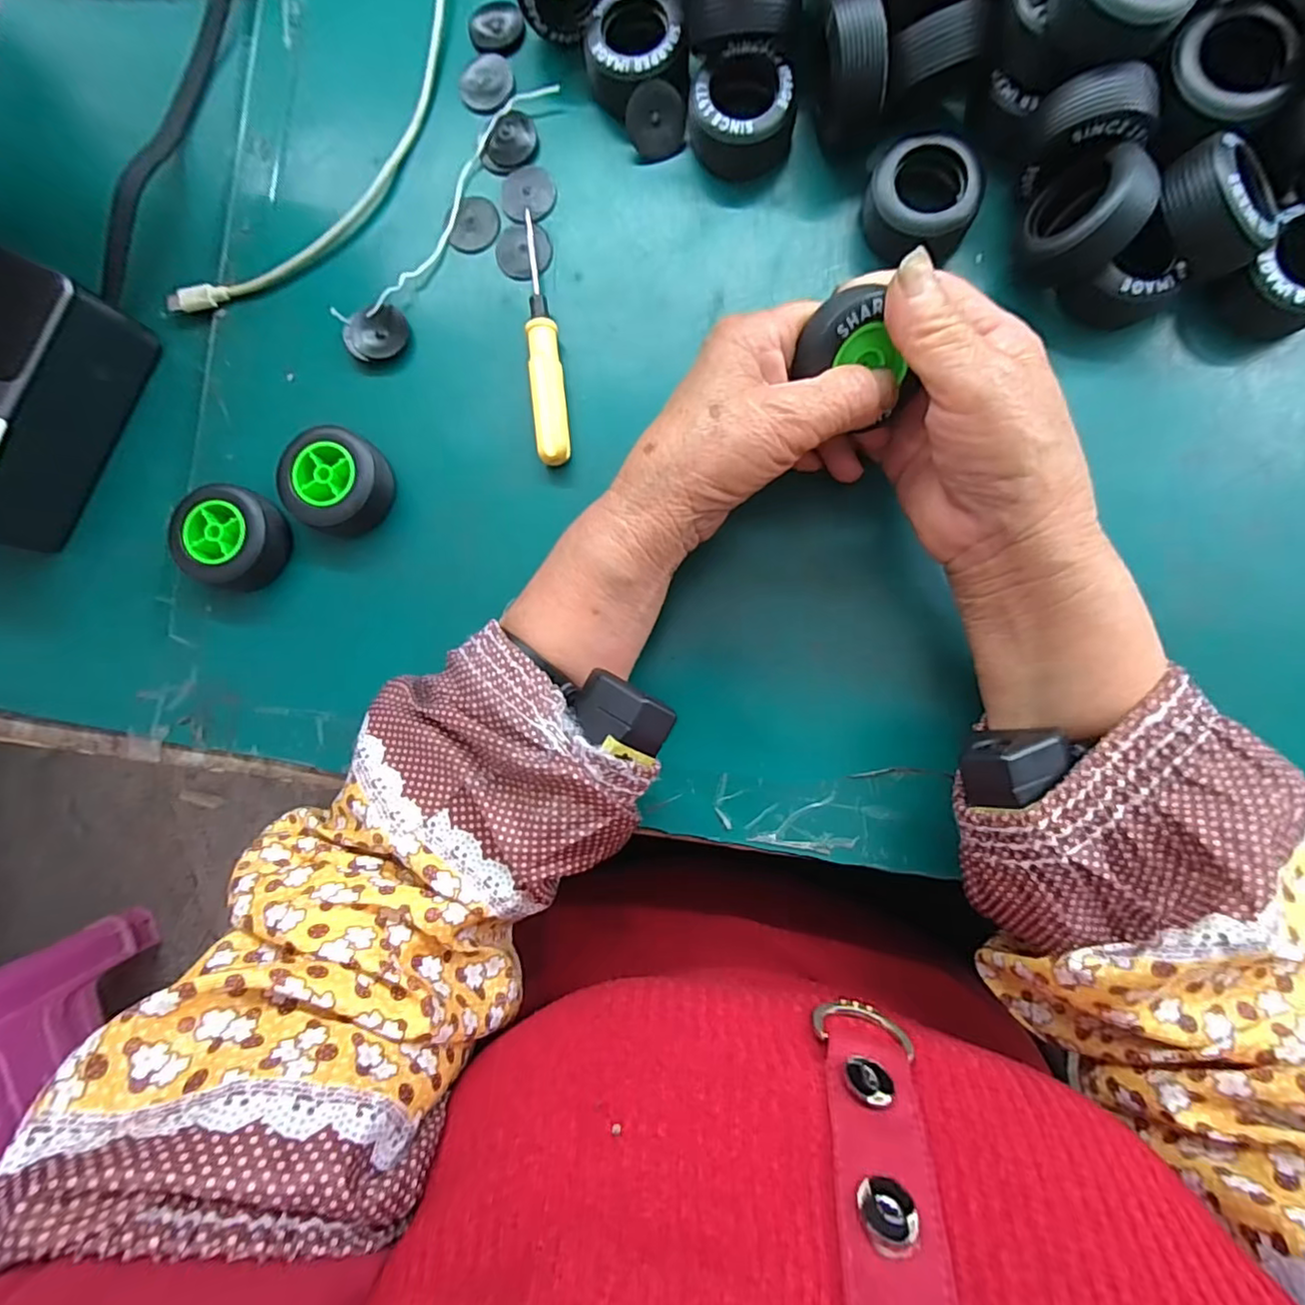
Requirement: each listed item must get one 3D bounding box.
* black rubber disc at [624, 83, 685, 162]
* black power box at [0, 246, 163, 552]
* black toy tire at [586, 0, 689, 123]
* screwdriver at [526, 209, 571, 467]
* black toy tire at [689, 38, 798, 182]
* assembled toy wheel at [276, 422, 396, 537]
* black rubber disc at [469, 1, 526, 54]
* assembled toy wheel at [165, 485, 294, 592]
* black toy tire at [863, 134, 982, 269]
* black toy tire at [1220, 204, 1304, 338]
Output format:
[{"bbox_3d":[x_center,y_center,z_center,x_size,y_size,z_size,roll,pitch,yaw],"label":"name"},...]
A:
[{"bbox_3d":[0.002,-0.257,0.281,0.028,0.027,0.004,-7,47,2],"label":"black rubber disc"},{"bbox_3d":[-0.305,-0.119,0.283,0.054,0.057,0.128,29,90,6],"label":"black power box"},{"bbox_3d":[-0.007,-0.287,0.282,0.045,0.024,0.051,-10,86,4],"label":"black toy tire"},{"bbox_3d":[-0.052,-0.152,0.283,0.014,0.015,0.122,-6,87,5],"label":"screwdriver"},{"bbox_3d":[0.043,-0.253,0.275,0.048,0.025,0.045,6,88,5],"label":"black toy tire"},{"bbox_3d":[-0.154,-0.083,0.284,0.046,0.025,0.047,0,87,5],"label":"assembled toy wheel"},{"bbox_3d":[-0.081,-0.323,0.300,0.028,0.007,0.028,0,87,5],"label":"black rubber disc"},{"bbox_3d":[-0.205,-0.055,0.284,0.046,0.024,0.049,0,87,5],"label":"assembled toy wheel"},{"bbox_3d":[0.123,-0.205,0.266,0.043,0.023,0.043,0,87,5],"label":"black toy tire"},{"bbox_3d":[0.277,-0.163,0.252,0.040,0.026,0.040,0,87,5],"label":"black toy tire"}]

